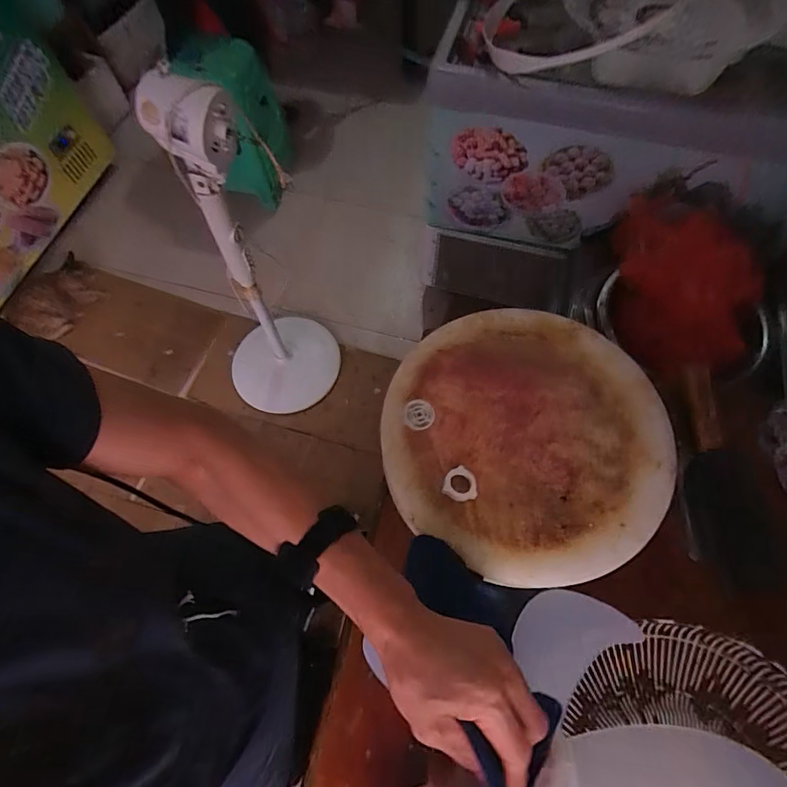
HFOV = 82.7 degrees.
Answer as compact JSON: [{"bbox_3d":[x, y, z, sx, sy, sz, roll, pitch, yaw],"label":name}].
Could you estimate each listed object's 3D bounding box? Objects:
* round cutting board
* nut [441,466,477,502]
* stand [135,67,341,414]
[{"bbox_3d":[0.198,0.054,0.667,0.399,0.043,0.408,0,66,1],"label":"round cutting board"},{"bbox_3d":[0.097,0.129,0.639,0.048,0.006,0.047,0,66,1],"label":"nut"},{"bbox_3d":[-0.383,-0.346,1.223,0.352,0.990,0.297,-18,63,-11],"label":"stand"}]

